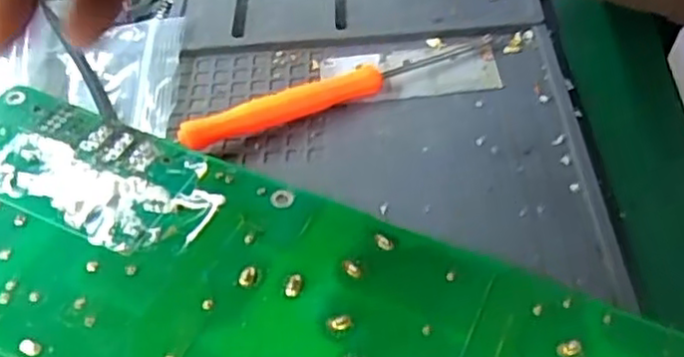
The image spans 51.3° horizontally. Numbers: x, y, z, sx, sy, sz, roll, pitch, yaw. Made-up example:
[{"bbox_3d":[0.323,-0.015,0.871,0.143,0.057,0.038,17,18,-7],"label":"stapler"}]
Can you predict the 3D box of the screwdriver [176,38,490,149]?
[{"bbox_3d":[-0.001,-0.034,0.268,0.123,0.012,0.012,-23,51,-15],"label":"screwdriver"}]

